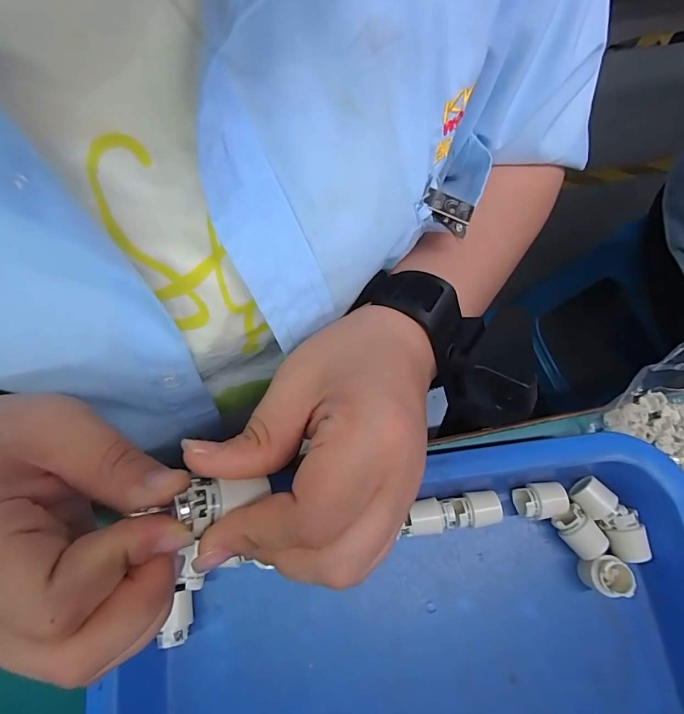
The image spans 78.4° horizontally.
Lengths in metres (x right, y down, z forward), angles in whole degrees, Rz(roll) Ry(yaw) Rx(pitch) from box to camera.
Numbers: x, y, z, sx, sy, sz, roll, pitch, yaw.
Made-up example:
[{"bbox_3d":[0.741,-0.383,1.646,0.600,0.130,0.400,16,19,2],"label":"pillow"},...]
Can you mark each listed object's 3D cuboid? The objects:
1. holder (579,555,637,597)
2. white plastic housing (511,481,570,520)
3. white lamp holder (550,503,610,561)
[{"bbox_3d":[0.155,0.128,0.247,0.019,0.027,0.021,21,76,5],"label":"holder"},{"bbox_3d":[0.123,0.089,0.261,0.028,0.021,0.021,-5,75,-2],"label":"white plastic housing"},{"bbox_3d":[0.144,0.107,0.258,0.020,0.018,0.029,-37,78,-9],"label":"white lamp holder"}]

